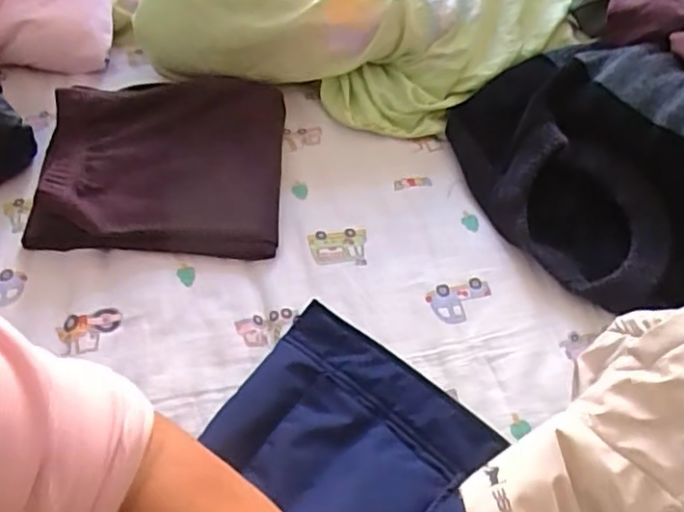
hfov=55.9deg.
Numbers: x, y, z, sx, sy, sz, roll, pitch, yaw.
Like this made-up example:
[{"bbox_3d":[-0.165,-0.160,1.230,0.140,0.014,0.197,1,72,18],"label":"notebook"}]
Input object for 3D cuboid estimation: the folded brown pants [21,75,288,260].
[{"bbox_3d":[-0.186,-0.105,0.677,0.241,0.042,0.233,0,53,-1],"label":"folded brown pants"}]

